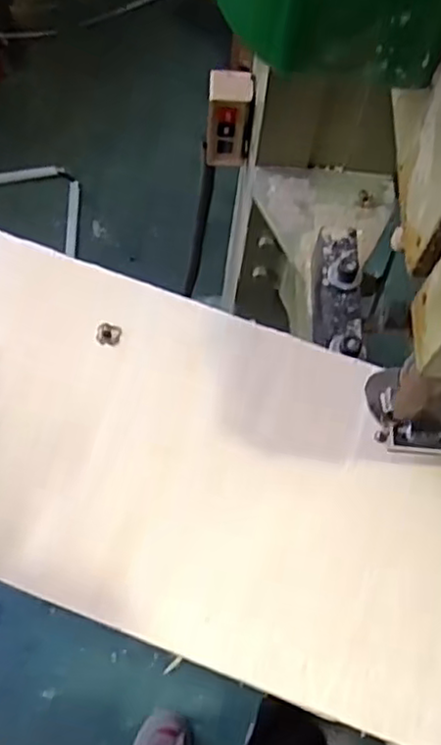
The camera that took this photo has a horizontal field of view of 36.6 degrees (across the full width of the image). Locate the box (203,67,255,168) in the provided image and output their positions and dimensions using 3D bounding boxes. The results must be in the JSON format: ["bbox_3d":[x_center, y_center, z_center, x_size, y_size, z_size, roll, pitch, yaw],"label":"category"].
[{"bbox_3d":[0.010,-0.304,0.807,0.056,0.109,0.044,8,65,0],"label":"box"}]

